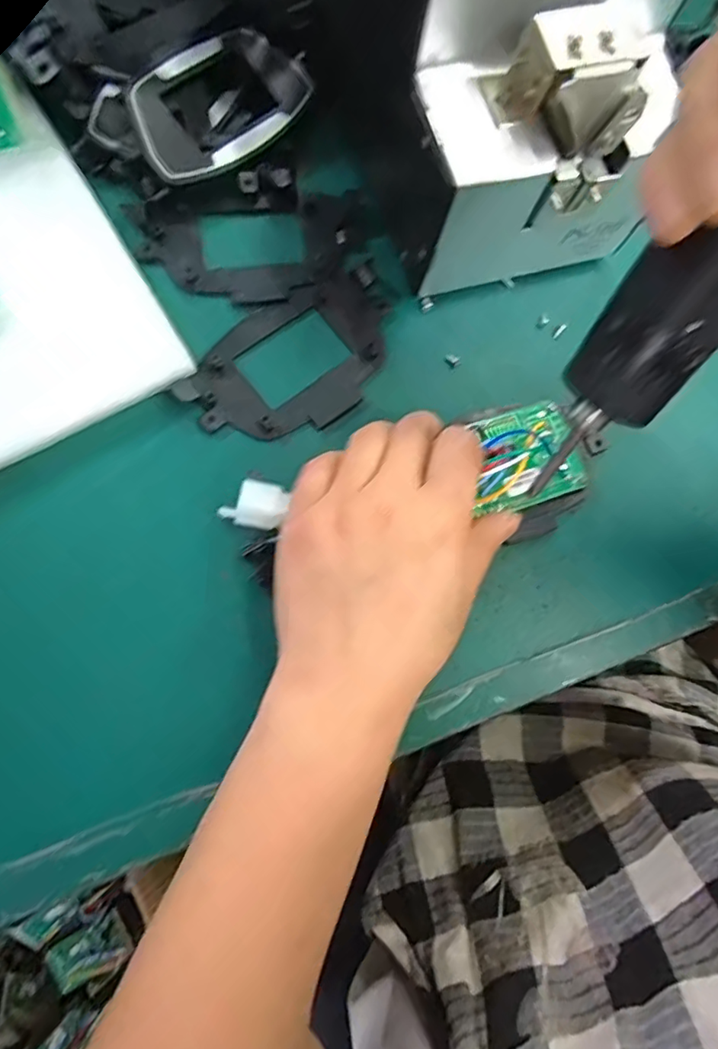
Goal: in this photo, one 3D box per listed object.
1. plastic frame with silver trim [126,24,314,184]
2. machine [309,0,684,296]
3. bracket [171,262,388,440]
[{"bbox_3d":[-0.075,-0.223,0.293,0.100,0.010,0.060,-44,99,-13],"label":"plastic frame with silver trim"},{"bbox_3d":[0.068,-0.237,0.249,0.141,0.130,0.187,-22,81,-4],"label":"machine"},{"bbox_3d":[-0.030,-0.085,0.278,0.114,0.012,0.069,-42,83,-7],"label":"bracket"}]

